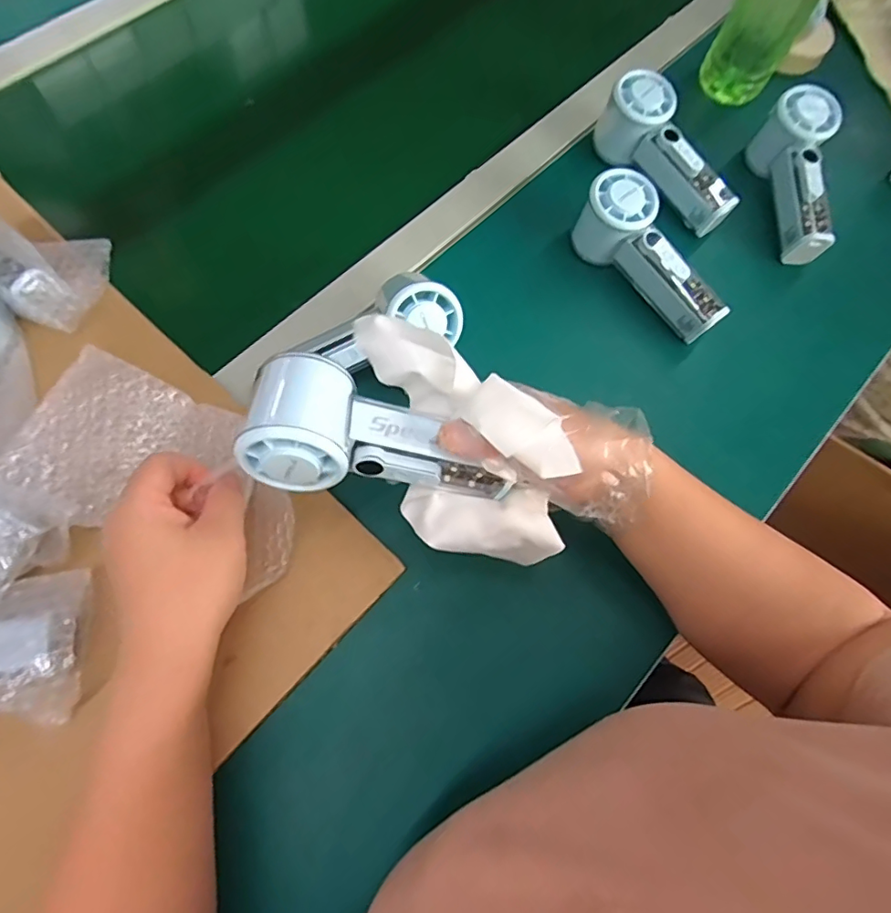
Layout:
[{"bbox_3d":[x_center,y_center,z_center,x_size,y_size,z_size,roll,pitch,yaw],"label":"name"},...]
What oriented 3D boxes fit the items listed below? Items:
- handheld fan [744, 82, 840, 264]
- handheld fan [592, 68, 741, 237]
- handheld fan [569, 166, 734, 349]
[{"bbox_3d":[0.326,-0.257,0.489,0.053,0.057,0.151,2,71,-2],"label":"handheld fan"},{"bbox_3d":[0.208,-0.278,0.485,0.052,0.056,0.151,-39,77,-15],"label":"handheld fan"},{"bbox_3d":[0.174,-0.168,0.459,0.052,0.061,0.154,-39,90,-14],"label":"handheld fan"}]

